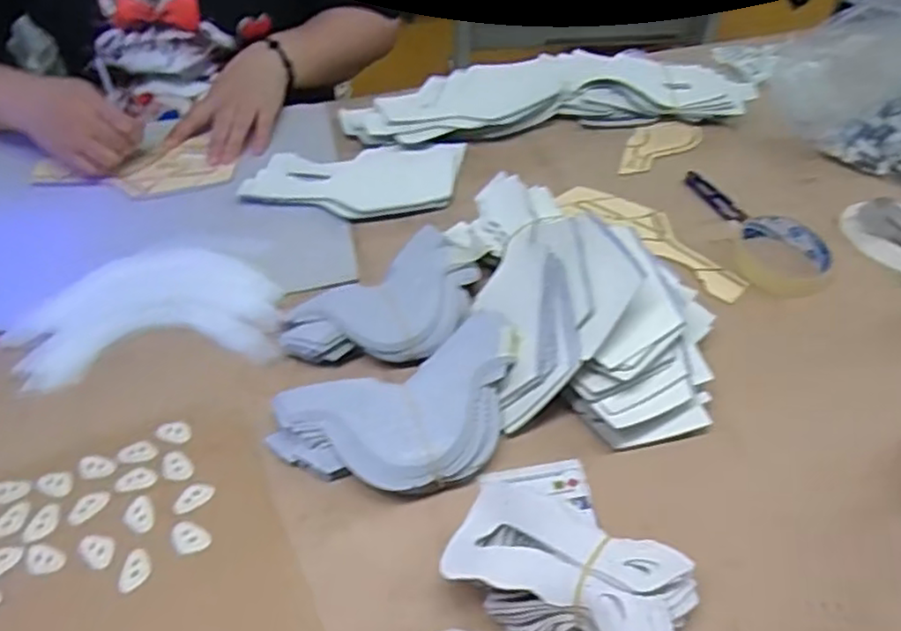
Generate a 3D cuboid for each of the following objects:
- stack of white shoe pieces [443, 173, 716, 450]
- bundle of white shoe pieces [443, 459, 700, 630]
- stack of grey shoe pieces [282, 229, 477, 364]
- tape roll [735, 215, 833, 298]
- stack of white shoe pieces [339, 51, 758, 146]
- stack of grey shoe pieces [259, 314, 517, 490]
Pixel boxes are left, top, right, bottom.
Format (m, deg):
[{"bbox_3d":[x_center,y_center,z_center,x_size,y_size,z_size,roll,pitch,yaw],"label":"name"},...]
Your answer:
[{"bbox_3d":[0.107,-0.025,0.541,0.181,0.086,0.256,-10,49,-9],"label":"stack of white shoe pieces"},{"bbox_3d":[0.077,0.148,0.400,0.121,0.062,0.159,-36,57,-28],"label":"bundle of white shoe pieces"},{"bbox_3d":[-0.046,-0.007,0.555,0.172,0.035,0.112,-35,57,-27],"label":"stack of grey shoe pieces"},{"bbox_3d":[0.305,-0.055,0.619,0.080,0.021,0.089,-6,48,-5],"label":"tape roll"},{"bbox_3d":[0.109,-0.259,0.788,0.454,0.036,0.125,-6,48,-6],"label":"stack of white shoe pieces"},{"bbox_3d":[-0.027,0.071,0.476,0.185,0.044,0.109,-20,51,-17],"label":"stack of grey shoe pieces"}]

